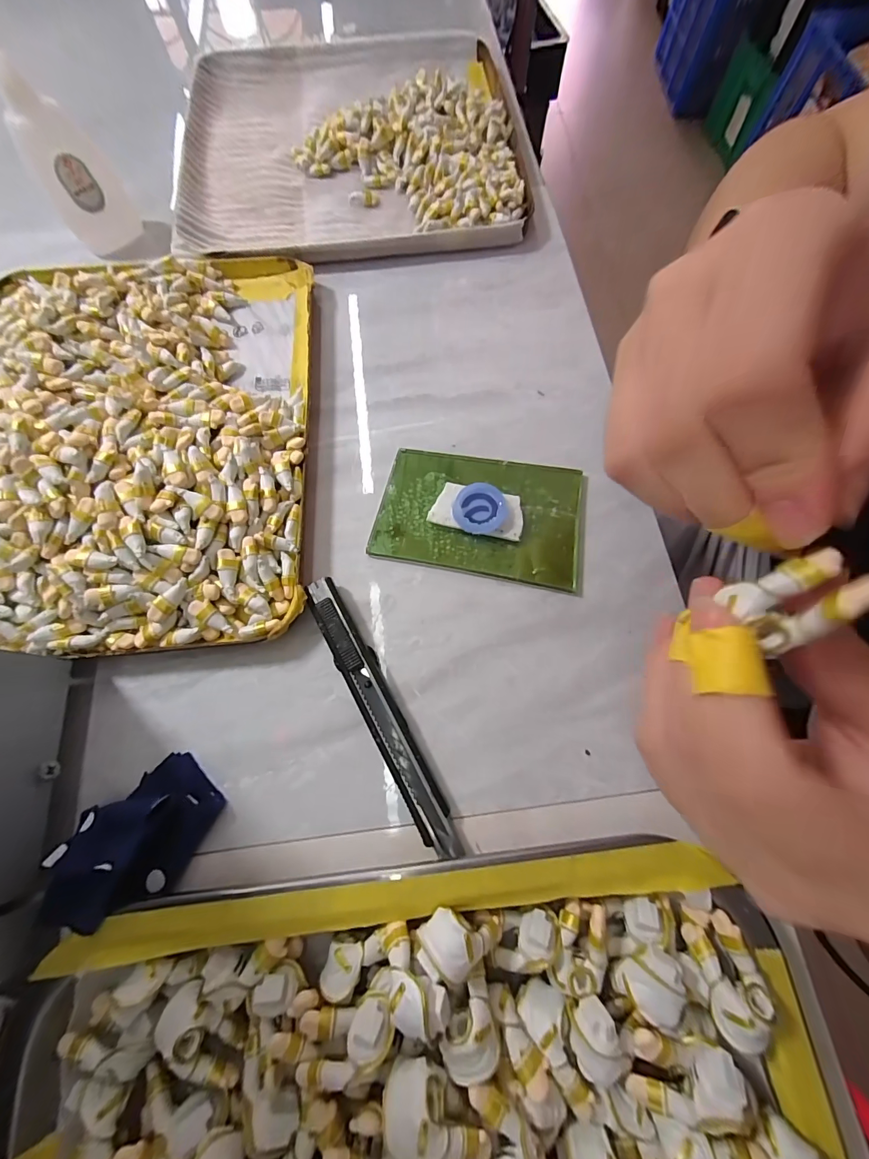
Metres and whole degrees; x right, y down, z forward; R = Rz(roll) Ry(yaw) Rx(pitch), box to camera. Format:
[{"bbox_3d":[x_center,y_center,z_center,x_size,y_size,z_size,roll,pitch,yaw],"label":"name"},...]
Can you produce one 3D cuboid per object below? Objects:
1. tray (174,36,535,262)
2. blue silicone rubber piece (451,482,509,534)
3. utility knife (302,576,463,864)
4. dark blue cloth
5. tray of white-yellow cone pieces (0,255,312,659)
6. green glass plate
[{"bbox_3d":[-0.060,-0.326,0.293,0.239,0.023,0.234,-7,72,-2],"label":"tray"},{"bbox_3d":[0.023,-0.036,0.204,0.027,0.006,0.028,0,72,0],"label":"blue silicone rubber piece"},{"bbox_3d":[-0.025,0.057,0.178,0.015,0.012,0.128,-28,75,-6],"label":"utility knife"},{"bbox_3d":[-0.117,0.101,0.155,0.039,0.029,0.053,43,77,12],"label":"dark blue cloth"},{"bbox_3d":[-0.167,-0.083,0.208,0.190,0.040,0.239,-4,72,-1],"label":"tray of white-yellow cone pieces"},{"bbox_3d":[0.024,-0.035,0.209,0.101,0.005,0.066,11,73,4],"label":"green glass plate"}]

